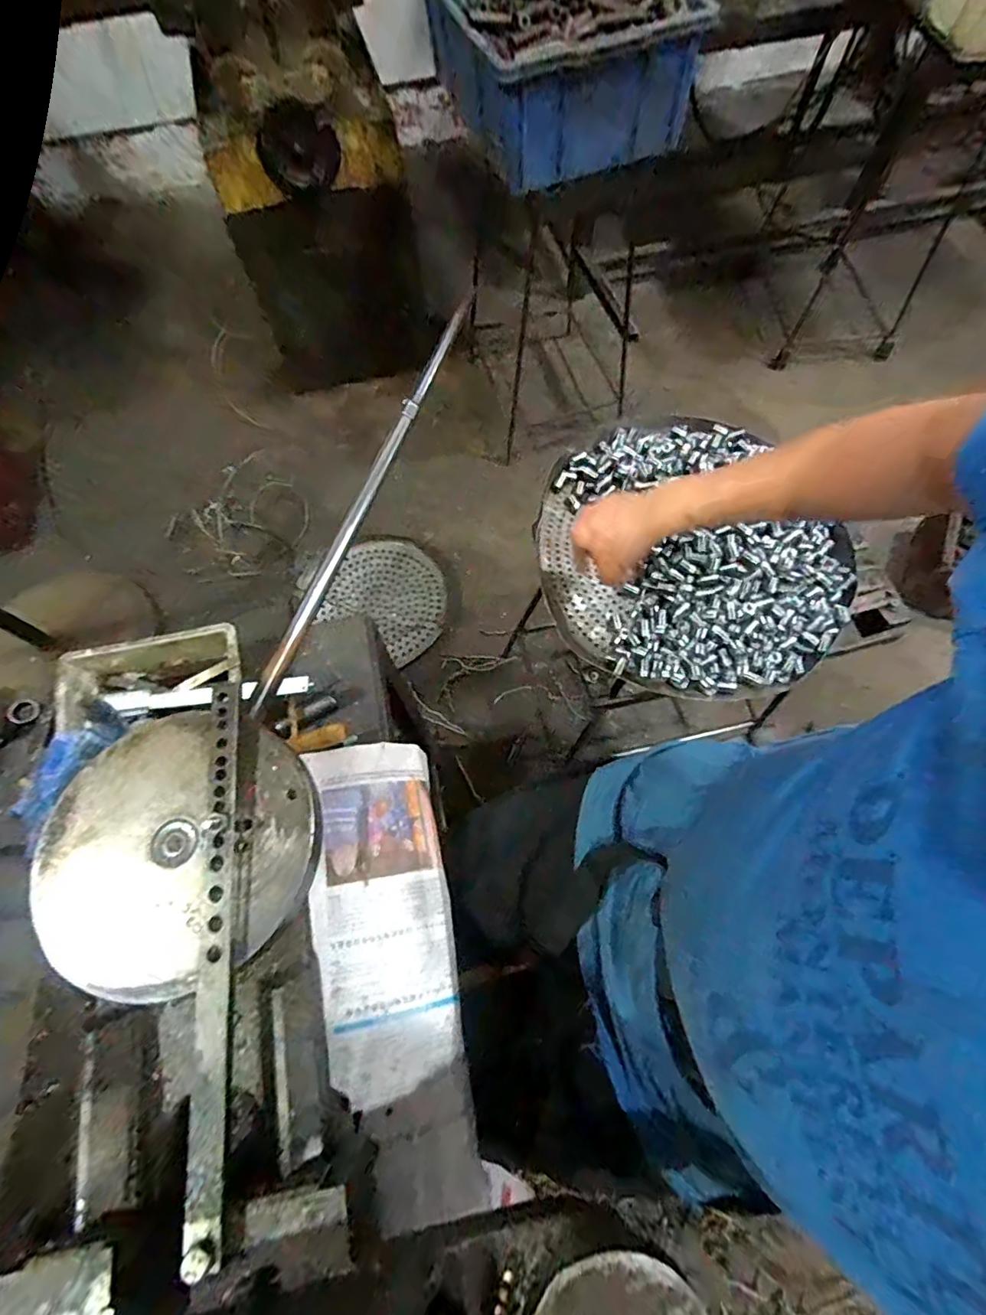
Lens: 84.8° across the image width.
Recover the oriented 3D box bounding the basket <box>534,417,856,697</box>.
[{"bbox_3d":[0.229,-0.140,0.661,0.342,0.073,0.384,-24,69,-8],"label":"basket"}]

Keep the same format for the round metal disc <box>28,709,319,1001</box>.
[{"bbox_3d":[-0.224,0.133,0.381,0.181,0.018,0.190,-1,67,2],"label":"round metal disc"}]

